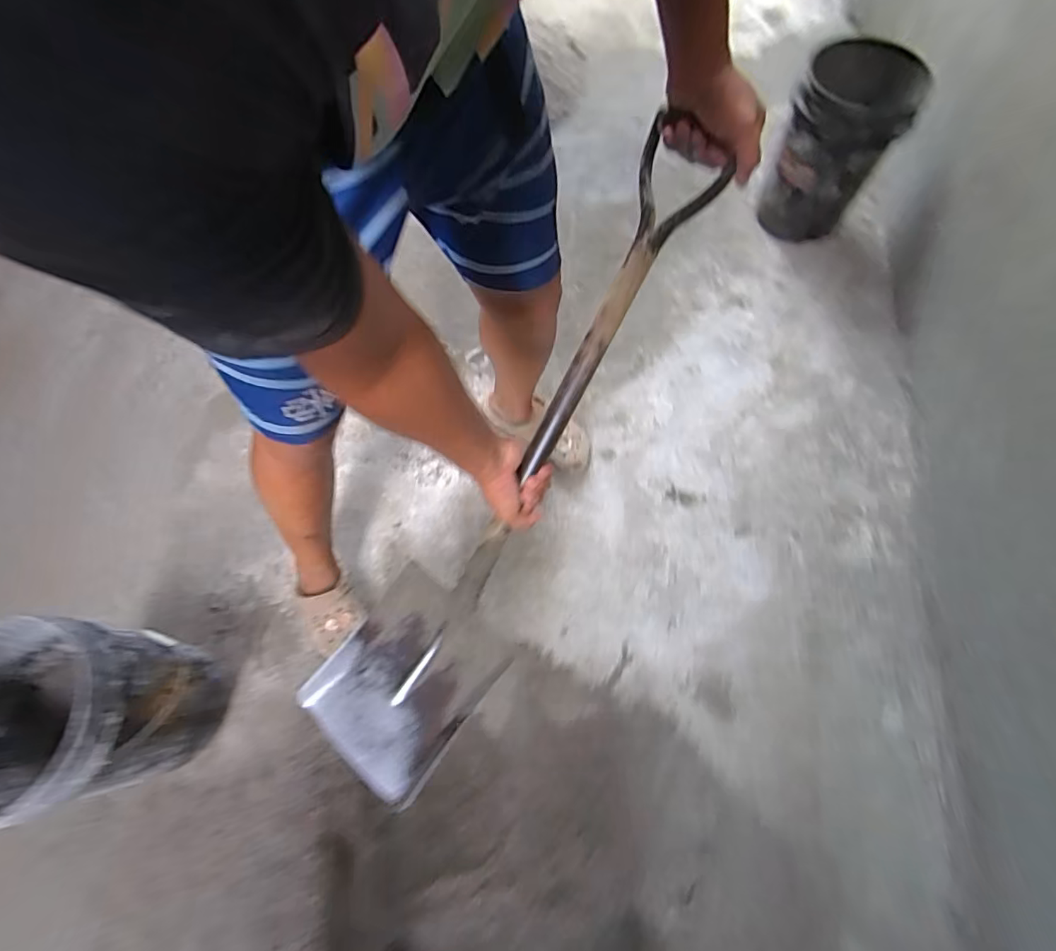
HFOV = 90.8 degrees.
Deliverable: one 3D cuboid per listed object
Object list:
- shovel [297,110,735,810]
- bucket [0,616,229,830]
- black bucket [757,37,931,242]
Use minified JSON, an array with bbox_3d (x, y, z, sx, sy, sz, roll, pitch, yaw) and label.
[{"bbox_3d":[-0.037,0.018,0.704,0.225,0.106,0.892,31,102,13],"label":"shovel"},{"bbox_3d":[-0.756,0.410,0.889,0.290,0.347,0.268,-1,68,2],"label":"bucket"},{"bbox_3d":[0.777,-0.835,1.347,0.263,0.372,0.293,25,71,12],"label":"black bucket"}]

